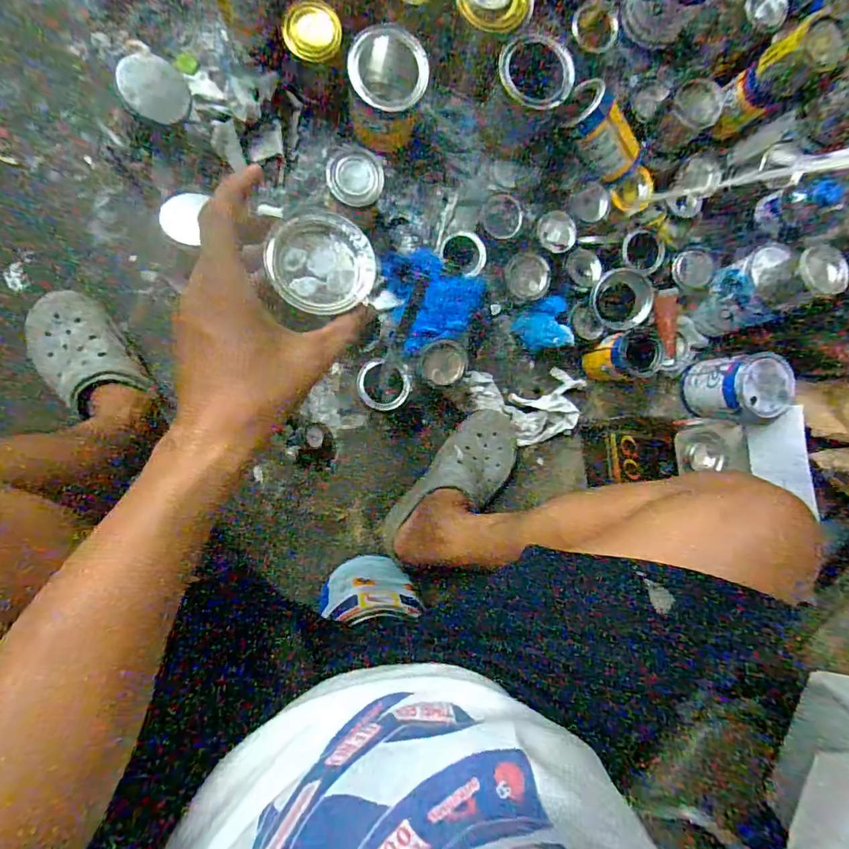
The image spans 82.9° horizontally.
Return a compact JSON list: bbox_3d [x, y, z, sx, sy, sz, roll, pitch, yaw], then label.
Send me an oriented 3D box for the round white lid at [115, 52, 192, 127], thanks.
[{"bbox_3d":[-0.330,-0.412,0.591,0.010,0.086,0.067,26,118,25],"label":"round white lid"}]

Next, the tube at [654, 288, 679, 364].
[{"bbox_3d":[0.393,-0.156,0.775,0.031,0.017,0.123,-20,115,-5],"label":"tube"}]

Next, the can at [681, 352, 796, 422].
[{"bbox_3d":[0.532,-0.058,0.813,0.114,0.135,0.104,0,88,-5],"label":"can"}]

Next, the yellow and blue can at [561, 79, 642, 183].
[{"bbox_3d":[0.259,-0.424,0.698,0.143,0.056,0.059,41,85,-26],"label":"yellow and blue can"}]

